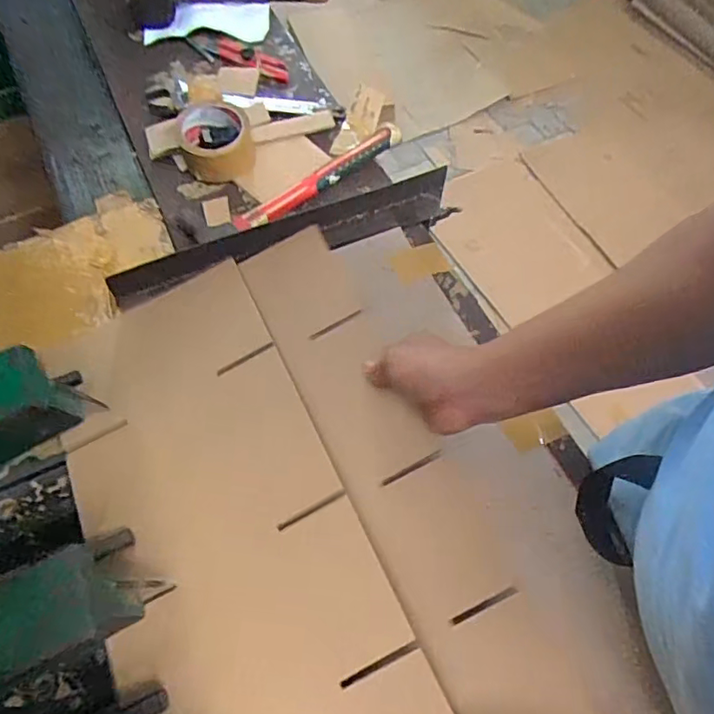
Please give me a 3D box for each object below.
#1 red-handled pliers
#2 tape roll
[{"bbox_3d":[-0.189,-0.482,0.858,0.189,0.013,0.056,31,65,14],"label":"red-handled pliers"},{"bbox_3d":[-0.188,-0.285,0.727,0.092,0.057,0.099,0,63,-1],"label":"tape roll"}]

